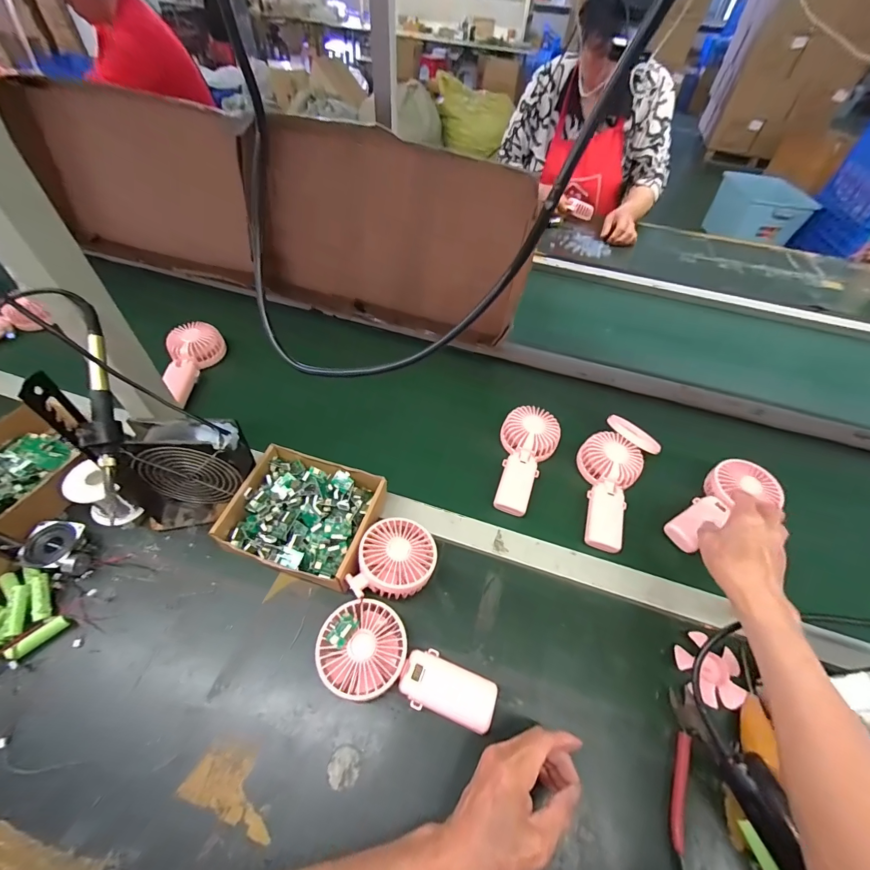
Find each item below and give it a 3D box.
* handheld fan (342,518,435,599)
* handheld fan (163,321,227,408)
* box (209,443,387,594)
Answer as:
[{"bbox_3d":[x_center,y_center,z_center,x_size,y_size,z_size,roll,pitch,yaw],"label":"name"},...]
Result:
[{"bbox_3d":[-0.045,0.150,0.457,0.086,0.058,0.094,2,51,-3],"label":"handheld fan"},{"bbox_3d":[-0.439,-0.125,0.680,0.078,0.052,0.159,5,64,2],"label":"handheld fan"},{"bbox_3d":[-0.159,0.102,0.488,0.167,0.063,0.145,15,51,8],"label":"box"}]

